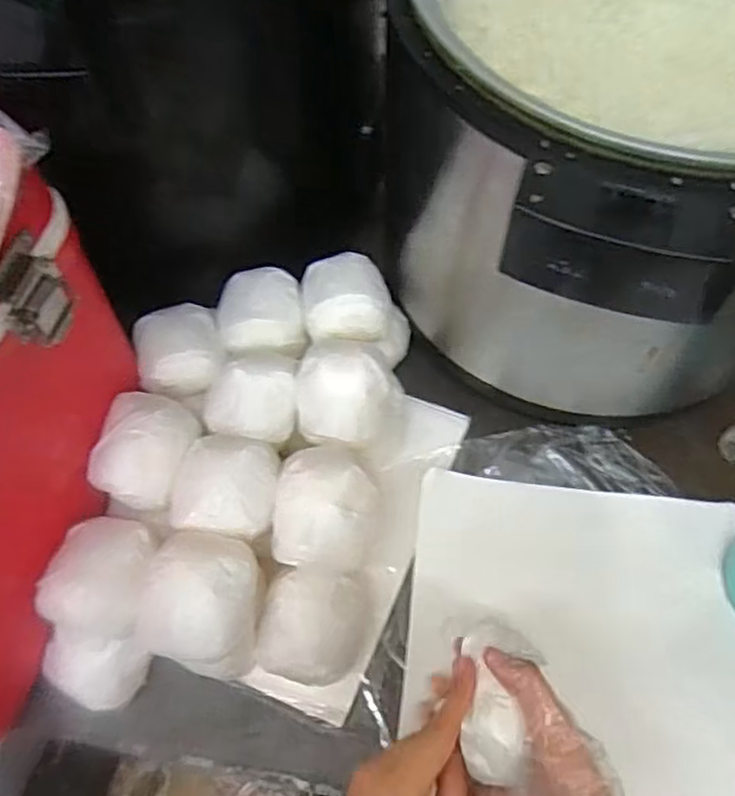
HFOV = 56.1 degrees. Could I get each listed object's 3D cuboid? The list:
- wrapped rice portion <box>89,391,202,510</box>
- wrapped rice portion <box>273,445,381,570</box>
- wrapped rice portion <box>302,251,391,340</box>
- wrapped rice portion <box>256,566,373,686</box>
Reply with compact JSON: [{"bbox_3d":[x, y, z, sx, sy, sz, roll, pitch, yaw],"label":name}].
[{"bbox_3d":[-0.162,0.034,0.499,0.060,0.044,0.079,12,61,9],"label":"wrapped rice portion"},{"bbox_3d":[-0.028,0.072,0.487,0.071,0.054,0.090,5,61,5],"label":"wrapped rice portion"},{"bbox_3d":[-0.018,-0.083,0.574,0.071,0.040,0.074,-1,60,2],"label":"wrapped rice portion"},{"bbox_3d":[-0.038,0.164,0.502,0.073,0.055,0.082,9,61,7],"label":"wrapped rice portion"}]

